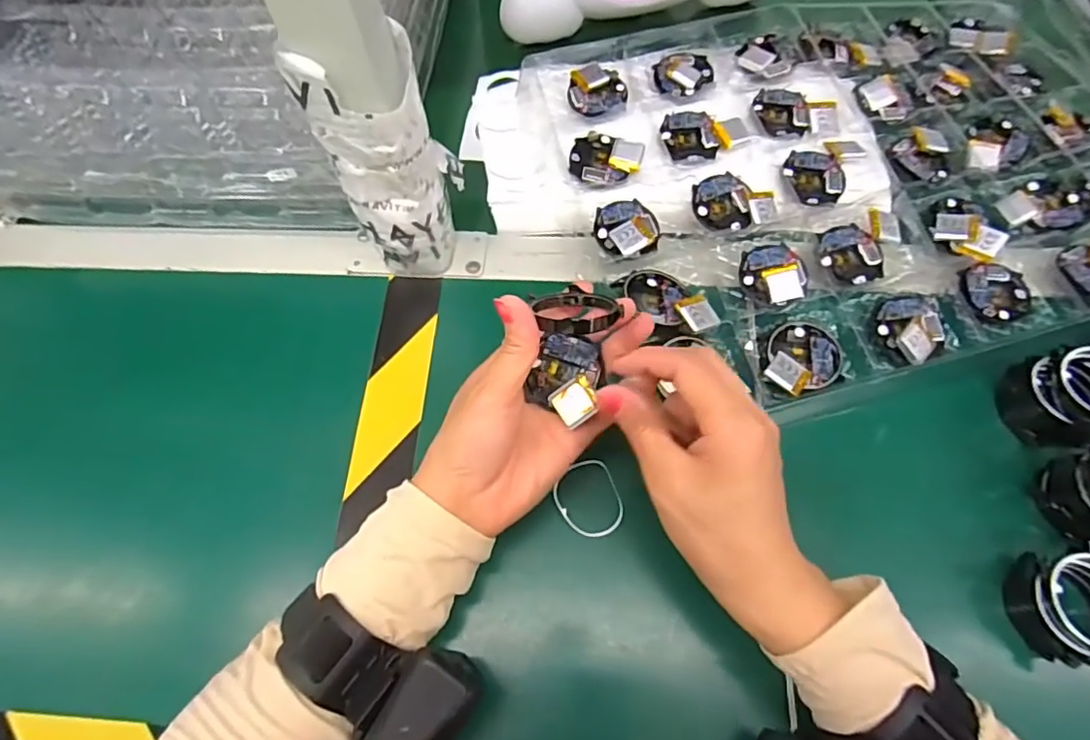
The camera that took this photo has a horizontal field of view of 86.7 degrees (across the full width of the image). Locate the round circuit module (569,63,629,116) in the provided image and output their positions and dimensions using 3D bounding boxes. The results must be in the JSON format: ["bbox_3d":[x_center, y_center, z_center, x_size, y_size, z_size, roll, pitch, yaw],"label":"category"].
[{"bbox_3d":[0.037,-0.206,0.422,0.042,0.009,0.041,-1,64,2],"label":"round circuit module"}]

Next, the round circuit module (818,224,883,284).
[{"bbox_3d":[0.202,-0.075,0.382,0.038,0.010,0.040,-1,64,2],"label":"round circuit module"}]

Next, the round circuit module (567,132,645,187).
[{"bbox_3d":[0.041,-0.147,0.402,0.049,0.013,0.038,18,66,11],"label":"round circuit module"}]

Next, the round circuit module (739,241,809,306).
[{"bbox_3d":[0.149,-0.062,0.378,0.039,0.011,0.042,-1,64,2],"label":"round circuit module"}]

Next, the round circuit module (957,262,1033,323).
[{"bbox_3d":[0.291,-0.051,0.370,0.043,0.004,0.040,-1,64,2],"label":"round circuit module"}]

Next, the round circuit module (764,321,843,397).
[{"bbox_3d":[0.156,-0.007,0.352,0.054,0.015,0.042,-31,66,-12],"label":"round circuit module"}]

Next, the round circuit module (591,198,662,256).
[{"bbox_3d":[0.054,-0.095,0.387,0.042,0.010,0.041,-1,64,2],"label":"round circuit module"}]

